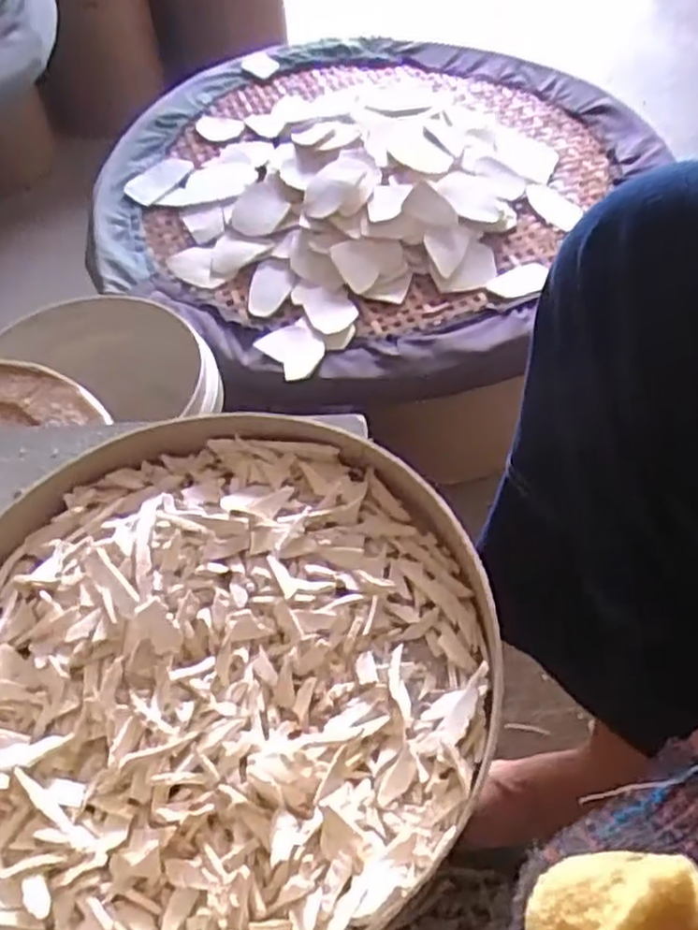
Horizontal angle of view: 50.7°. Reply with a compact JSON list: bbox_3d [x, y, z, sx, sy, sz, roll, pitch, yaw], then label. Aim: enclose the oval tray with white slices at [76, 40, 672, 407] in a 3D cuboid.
[{"bbox_3d":[0.026,-0.384,0.996,0.665,0.127,0.622,-34,59,-21],"label":"oval tray with white slices"}]

